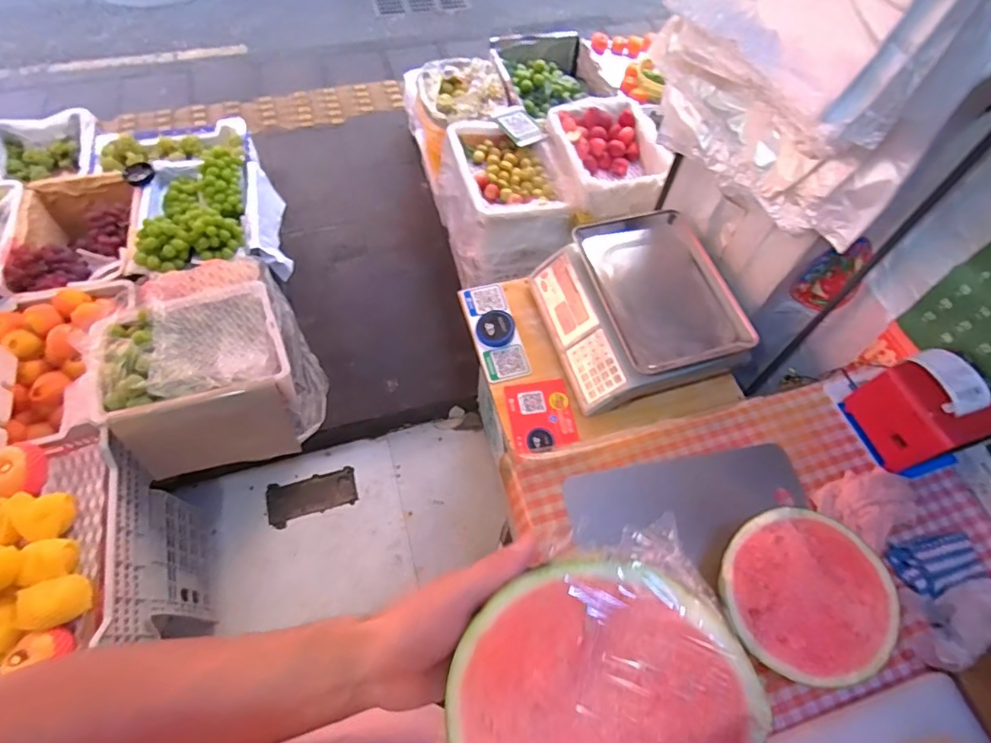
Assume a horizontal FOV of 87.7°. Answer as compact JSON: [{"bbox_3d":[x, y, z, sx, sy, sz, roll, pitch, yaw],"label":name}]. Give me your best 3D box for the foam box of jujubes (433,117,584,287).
[{"bbox_3d":[0.017,-0.506,1.533,0.320,0.248,0.440,-12,62,-9],"label":"foam box of jujubes"}]

